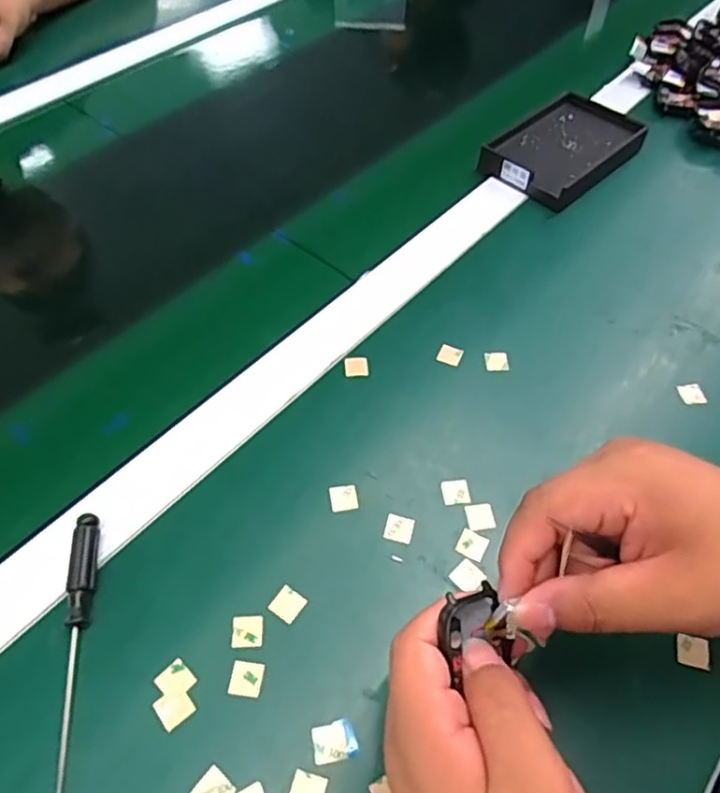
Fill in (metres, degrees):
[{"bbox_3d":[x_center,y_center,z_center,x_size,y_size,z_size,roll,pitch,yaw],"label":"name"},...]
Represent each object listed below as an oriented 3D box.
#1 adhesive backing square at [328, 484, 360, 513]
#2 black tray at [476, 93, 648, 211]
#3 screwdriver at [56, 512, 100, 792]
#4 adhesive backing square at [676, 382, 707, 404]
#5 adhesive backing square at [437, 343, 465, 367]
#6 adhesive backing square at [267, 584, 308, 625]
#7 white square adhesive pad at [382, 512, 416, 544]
[{"bbox_3d":[-0.009,0.060,0.368,0.017,0.004,0.017,-7,56,-8],"label":"adhesive backing square"},{"bbox_3d":[0.186,-0.227,0.564,0.093,0.022,0.137,40,62,23],"label":"black tray"},{"bbox_3d":[-0.145,0.122,0.312,0.014,0.013,0.130,-3,55,-4],"label":"screwdriver"},{"bbox_3d":[0.226,-0.003,0.420,0.016,0.004,0.015,-2,55,-4],"label":"adhesive backing square"},{"bbox_3d":[0.064,-0.029,0.437,0.016,0.004,0.015,22,69,10],"label":"adhesive backing square"},{"bbox_3d":[-0.039,0.111,0.332,0.016,0.004,0.016,31,63,16],"label":"adhesive backing square"},{"bbox_3d":[0.023,0.077,0.359,0.016,0.004,0.016,14,53,8],"label":"white square adhesive pad"}]

